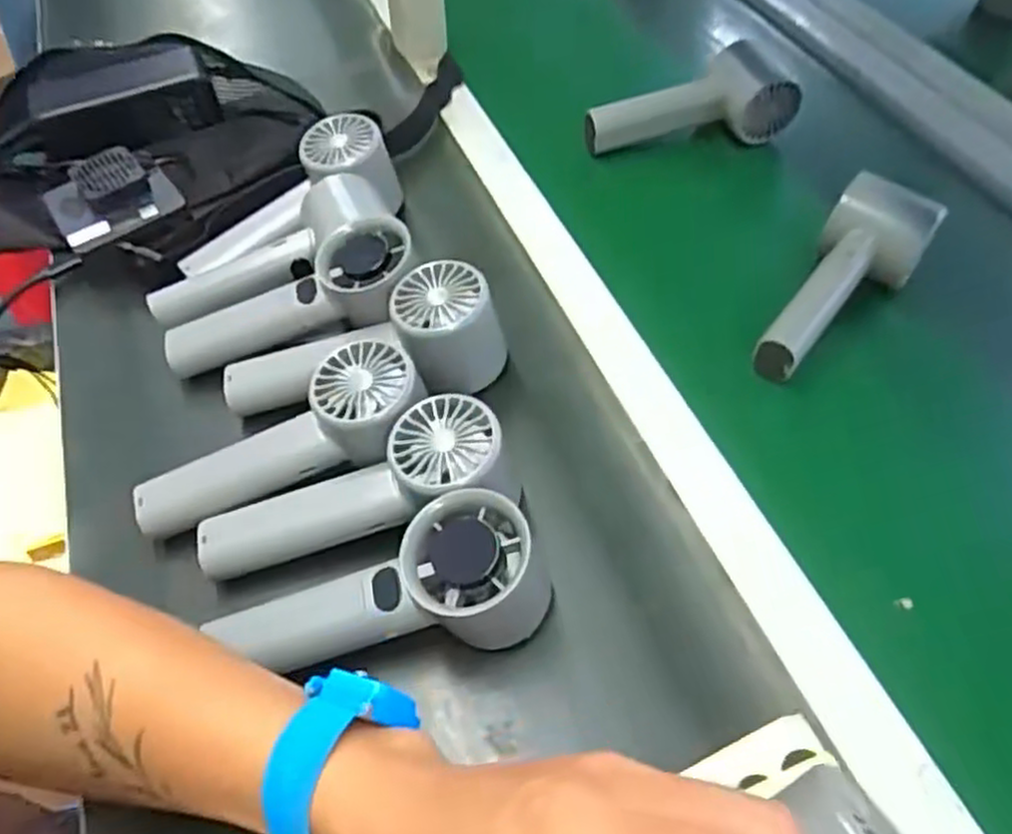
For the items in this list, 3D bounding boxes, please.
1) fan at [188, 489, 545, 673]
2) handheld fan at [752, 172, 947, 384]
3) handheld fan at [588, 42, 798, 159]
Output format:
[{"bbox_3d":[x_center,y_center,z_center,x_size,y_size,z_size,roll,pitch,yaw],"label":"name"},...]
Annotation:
[{"bbox_3d":[-0.047,0.080,0.341,0.133,0.053,0.053,-17,55,7],"label":"fan"},{"bbox_3d":[0.202,-0.078,0.441,0.056,0.048,0.140,29,59,19],"label":"handheld fan"},{"bbox_3d":[0.140,-0.237,0.563,0.164,0.055,0.049,-11,55,-8],"label":"handheld fan"}]

